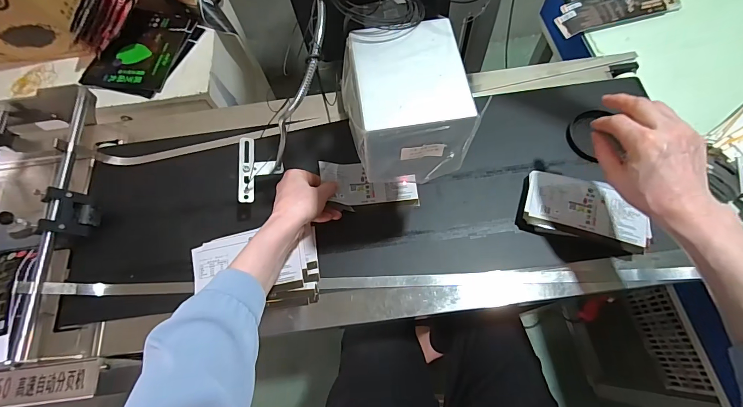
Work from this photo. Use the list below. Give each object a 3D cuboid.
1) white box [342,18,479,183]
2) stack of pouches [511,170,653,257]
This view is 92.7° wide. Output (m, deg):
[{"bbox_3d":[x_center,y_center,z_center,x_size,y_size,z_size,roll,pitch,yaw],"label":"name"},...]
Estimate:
[{"bbox_3d":[0.037,-0.094,0.346,0.118,0.086,0.126,-12,67,-2],"label":"white box"},{"bbox_3d":[0.309,0.015,0.518,0.177,0.044,0.094,16,68,9],"label":"stack of pouches"}]

